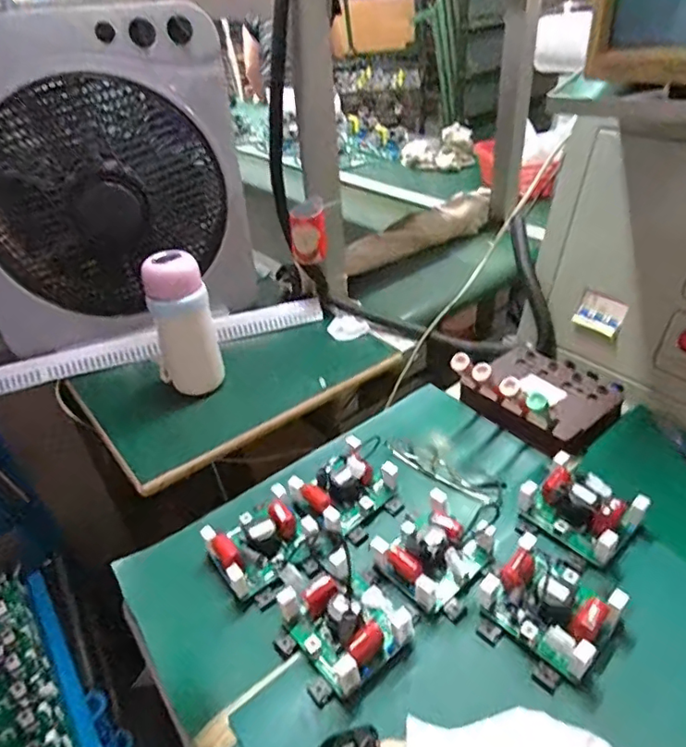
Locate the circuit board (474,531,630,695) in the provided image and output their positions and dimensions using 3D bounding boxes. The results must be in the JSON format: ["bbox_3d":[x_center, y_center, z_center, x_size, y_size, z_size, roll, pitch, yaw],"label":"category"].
[{"bbox_3d":[0.157,0.171,0.410,0.097,0.036,0.088,-32,43,-31],"label":"circuit board"}]

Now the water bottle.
[{"bbox_3d":[-0.202,-0.057,0.672,0.081,0.179,0.076,-18,38,-15],"label":"water bottle"}]

